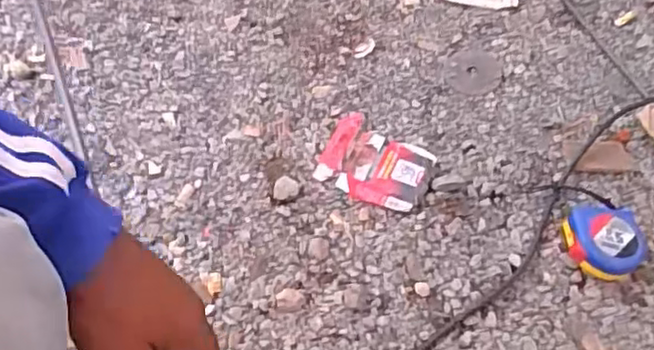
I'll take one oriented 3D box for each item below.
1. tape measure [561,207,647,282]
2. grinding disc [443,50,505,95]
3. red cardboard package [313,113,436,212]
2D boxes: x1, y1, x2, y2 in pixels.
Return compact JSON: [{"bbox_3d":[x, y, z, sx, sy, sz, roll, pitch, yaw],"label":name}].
[{"bbox_3d":[0.266,0.065,0.629,0.074,0.037,0.069,1,58,-1],"label":"tape measure"},{"bbox_3d":[0.169,-0.120,0.755,0.066,0.004,0.067,1,58,-1],"label":"grinding disc"},{"bbox_3d":[0.050,-0.011,0.689,0.118,0.009,0.088,28,62,15],"label":"red cardboard package"}]

